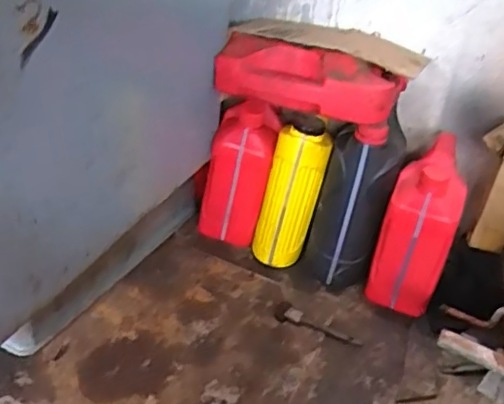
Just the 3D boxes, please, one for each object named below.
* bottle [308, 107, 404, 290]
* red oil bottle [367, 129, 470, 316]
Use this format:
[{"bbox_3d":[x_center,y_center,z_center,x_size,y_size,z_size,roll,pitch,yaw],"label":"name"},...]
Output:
[{"bbox_3d":[0.185,-0.003,1.102,0.120,0.298,0.158,16,34,12],"label":"bottle"},{"bbox_3d":[0.290,0.041,1.068,0.113,0.284,0.164,18,35,15],"label":"red oil bottle"}]

